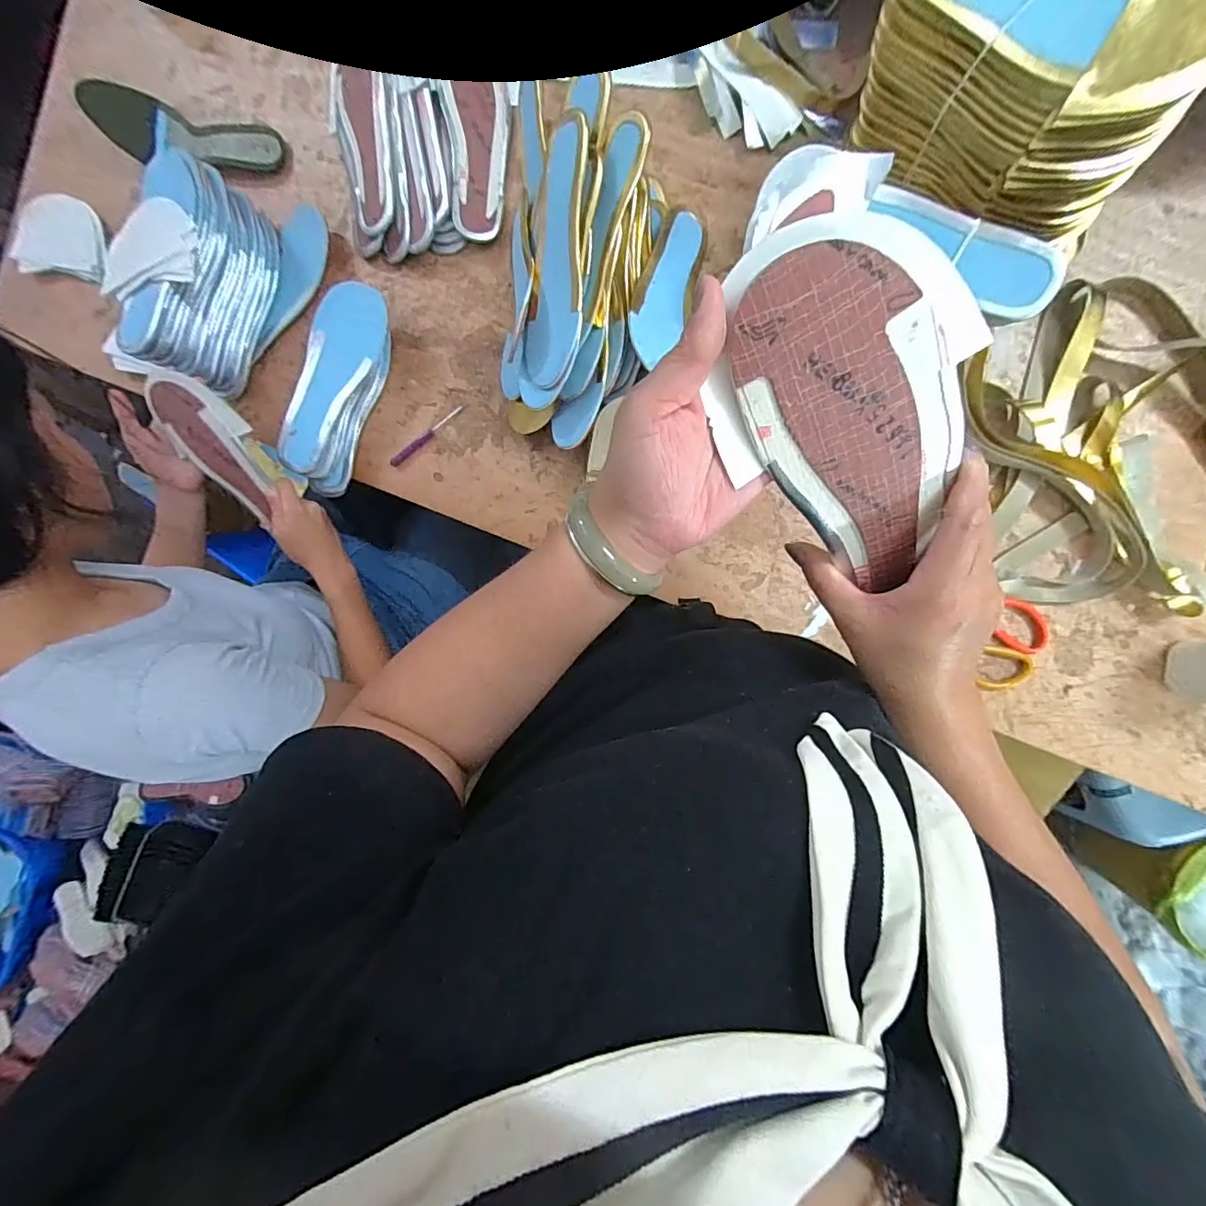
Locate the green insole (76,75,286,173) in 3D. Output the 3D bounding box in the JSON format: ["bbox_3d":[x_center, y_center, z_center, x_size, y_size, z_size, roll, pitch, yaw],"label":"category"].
[{"bbox_3d":[-0.569,-0.639,0.696,0.261,0.065,0.102,23,95,7],"label":"green insole"}]

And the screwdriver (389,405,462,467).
[{"bbox_3d":[-0.241,-0.229,0.703,0.124,0.008,0.014,-38,87,8],"label":"screwdriver"}]

